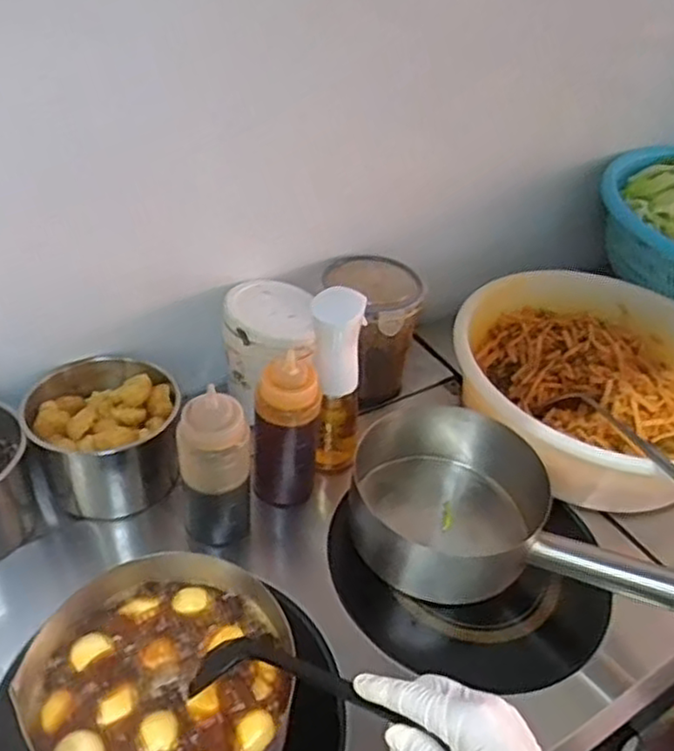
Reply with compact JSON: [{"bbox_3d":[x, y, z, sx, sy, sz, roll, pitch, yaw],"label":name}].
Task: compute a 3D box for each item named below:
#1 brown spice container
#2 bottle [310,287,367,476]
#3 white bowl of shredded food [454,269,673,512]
[{"bbox_3d":[0.045,-0.063,0.927,0.107,0.151,0.138,-21,49,-28],"label":"brown spice container"},{"bbox_3d":[-0.002,0.019,0.777,0.063,0.250,0.054,7,41,1],"label":"bottle"},{"bbox_3d":[0.332,0.010,0.900,0.368,0.129,0.366,4,42,-3],"label":"white bowl of shredded food"}]

